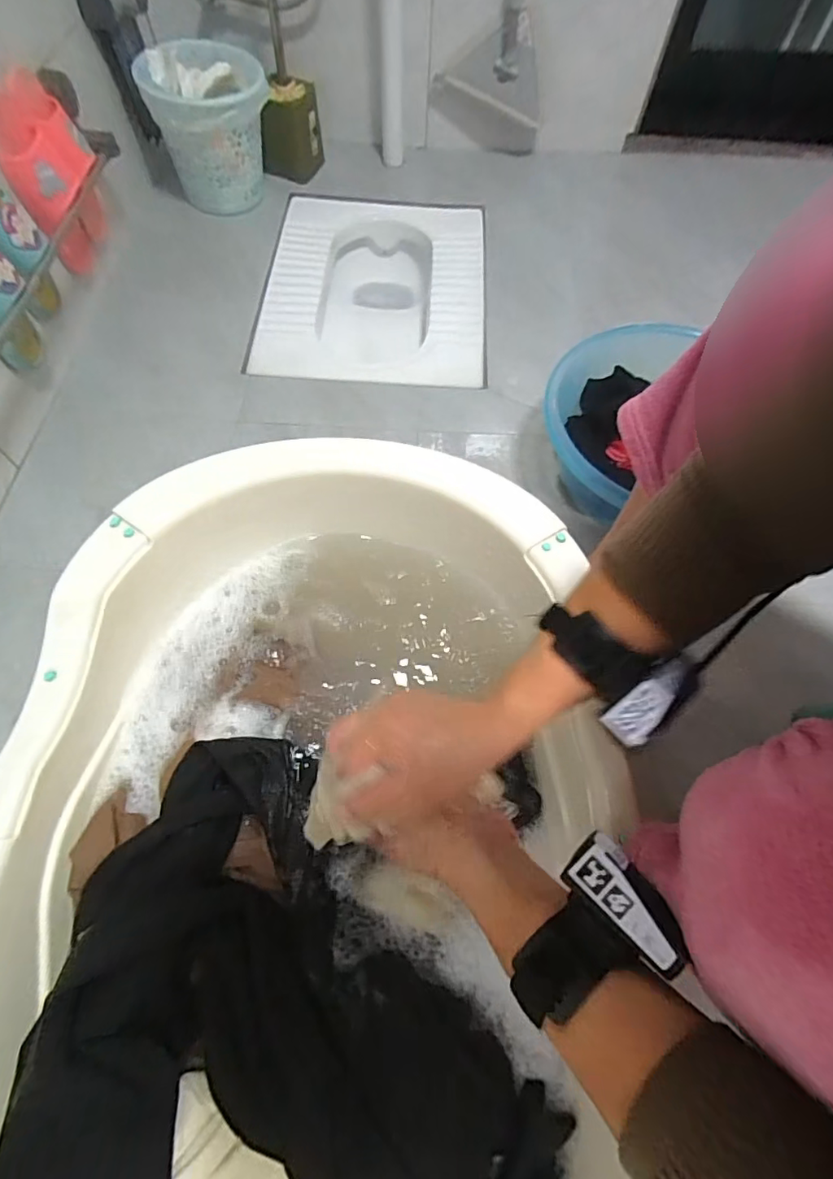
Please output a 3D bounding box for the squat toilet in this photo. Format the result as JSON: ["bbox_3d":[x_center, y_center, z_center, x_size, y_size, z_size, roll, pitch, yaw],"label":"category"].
[{"bbox_3d":[-0.080,-0.598,1.095,0.426,0.148,0.573,3,64,-1],"label":"squat toilet"}]

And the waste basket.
[{"bbox_3d":[-0.409,-0.920,1.063,0.228,0.226,0.204,-17,65,-10],"label":"waste basket"}]

